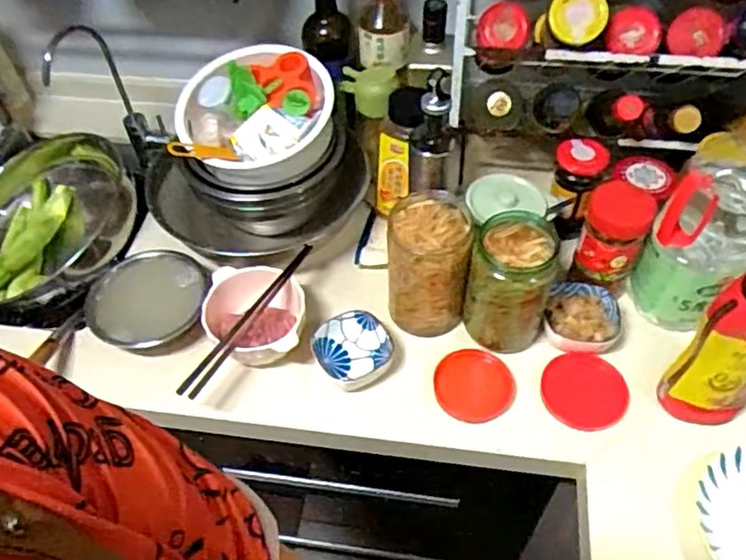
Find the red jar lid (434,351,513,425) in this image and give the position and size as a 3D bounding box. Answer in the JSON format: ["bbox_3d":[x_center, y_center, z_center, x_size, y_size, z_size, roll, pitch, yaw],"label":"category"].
[{"bbox_3d":[0.122,0.125,0.760,0.090,0.009,0.091,-1,52,2],"label":"red jar lid"}]

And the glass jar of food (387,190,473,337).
[{"bbox_3d":[0.067,-0.015,0.778,0.093,0.158,0.099,-1,52,2],"label":"glass jar of food"}]

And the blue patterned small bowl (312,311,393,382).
[{"bbox_3d":[-0.023,0.085,0.780,0.086,0.036,0.081,-1,52,2],"label":"blue patterned small bowl"}]

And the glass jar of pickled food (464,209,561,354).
[{"bbox_3d":[0.165,0.008,0.756,0.092,0.161,0.101,-1,52,2],"label":"glass jar of pickled food"}]

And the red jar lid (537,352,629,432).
[{"bbox_3d":[0.250,0.129,0.749,0.097,0.009,0.090,-1,52,2],"label":"red jar lid"}]

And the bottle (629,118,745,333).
[{"bbox_3d":[0.381,-0.065,0.710,0.108,0.271,0.101,29,58,23],"label":"bottle"}]

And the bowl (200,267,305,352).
[{"bbox_3d":[-0.146,0.049,0.785,0.121,0.065,0.112,-1,52,2],"label":"bowl"}]

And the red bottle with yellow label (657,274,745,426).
[{"bbox_3d":[0.368,0.069,0.641,0.068,0.231,0.079,-34,58,-22],"label":"red bottle with yellow label"}]

